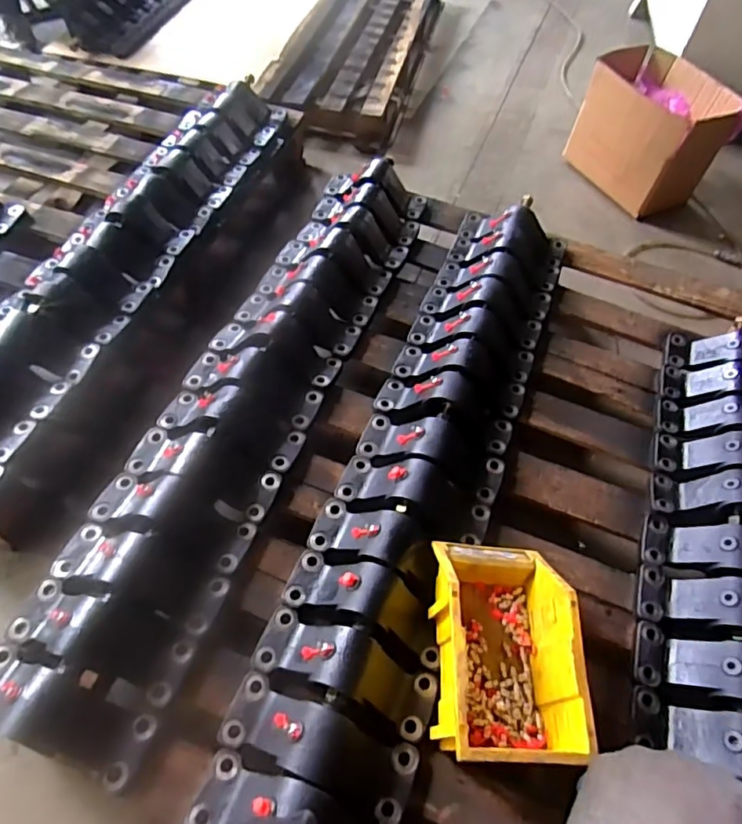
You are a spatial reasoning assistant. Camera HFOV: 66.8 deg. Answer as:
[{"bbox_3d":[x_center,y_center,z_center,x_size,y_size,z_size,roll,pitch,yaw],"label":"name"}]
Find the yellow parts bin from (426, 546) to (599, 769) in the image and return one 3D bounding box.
[{"bbox_3d":[0.159,0.273,0.671,0.150,0.128,0.246,3,55,-2],"label":"yellow parts bin"}]

